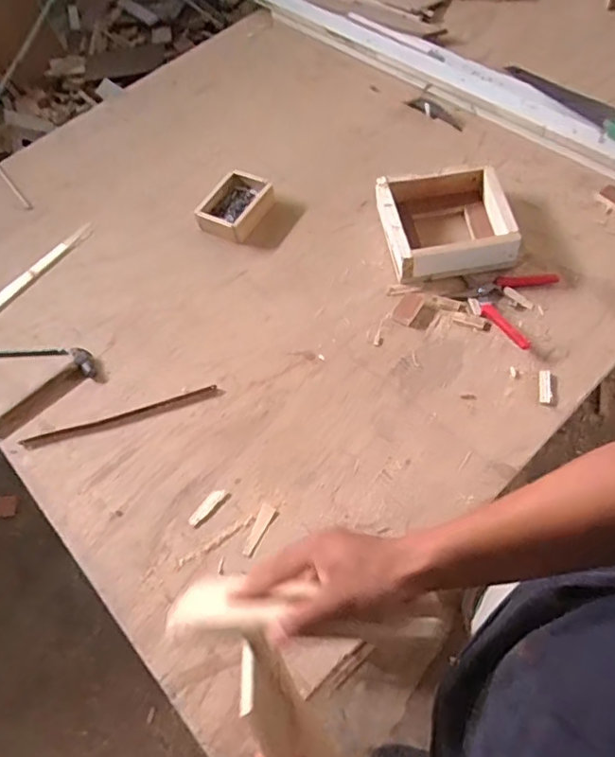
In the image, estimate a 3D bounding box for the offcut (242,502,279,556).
[{"bbox_3d":[-0.064,0.203,0.734,0.023,0.006,0.069,20,64,18],"label":"offcut"}]

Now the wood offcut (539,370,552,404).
[{"bbox_3d":[0.339,0.012,0.786,0.015,0.007,0.053,10,61,10],"label":"wood offcut"}]

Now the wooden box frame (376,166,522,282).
[{"bbox_3d":[0.227,-0.266,0.920,0.198,0.058,0.204,-7,59,2],"label":"wooden box frame"}]

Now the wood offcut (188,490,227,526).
[{"bbox_3d":[-0.137,0.175,0.754,0.018,0.006,0.061,34,69,24],"label":"wood offcut"}]

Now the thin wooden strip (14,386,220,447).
[{"bbox_3d":[-0.283,0.061,0.838,0.294,0.009,0.018,-16,60,-6],"label":"thin wooden strip"}]

